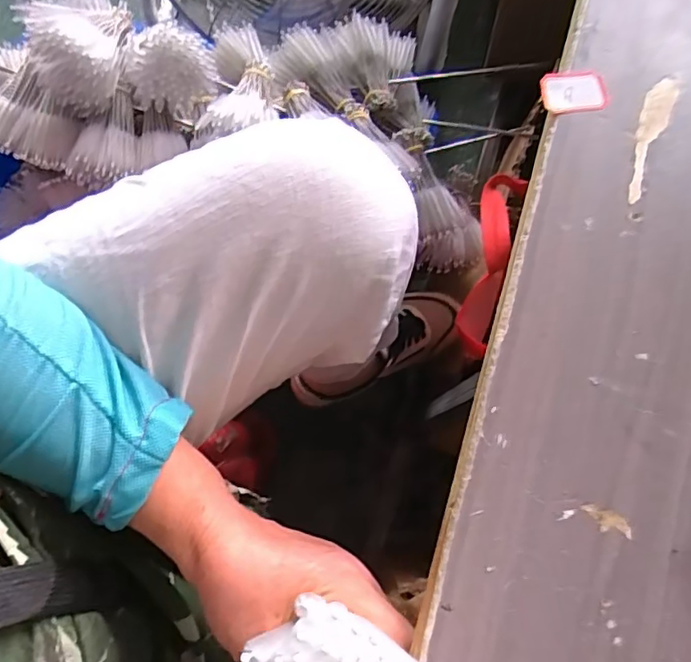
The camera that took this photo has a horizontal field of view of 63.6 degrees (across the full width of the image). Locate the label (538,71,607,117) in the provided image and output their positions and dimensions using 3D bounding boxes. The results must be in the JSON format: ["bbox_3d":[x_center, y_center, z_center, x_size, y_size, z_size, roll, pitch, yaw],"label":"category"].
[{"bbox_3d":[0.124,-0.131,0.303,0.035,0.006,0.023,-8,77,-3],"label":"label"}]

